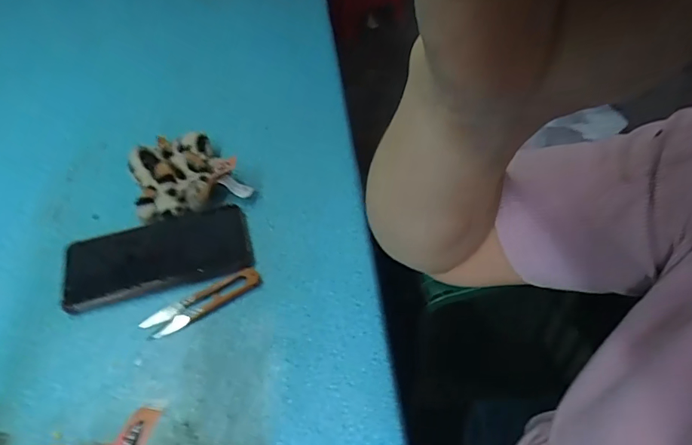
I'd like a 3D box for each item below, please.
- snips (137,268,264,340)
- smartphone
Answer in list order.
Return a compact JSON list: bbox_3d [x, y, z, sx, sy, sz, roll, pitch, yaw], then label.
[{"bbox_3d":[-0.125,0.069,0.434,0.105,0.004,0.028,-26,52,-17],"label":"snips"},{"bbox_3d":[-0.177,0.029,0.466,0.166,0.014,0.082,-15,49,-9],"label":"smartphone"}]

